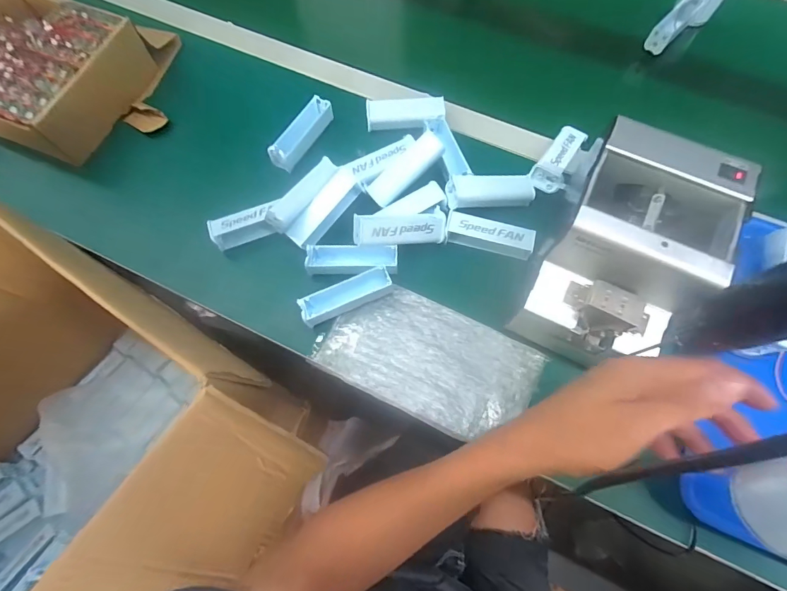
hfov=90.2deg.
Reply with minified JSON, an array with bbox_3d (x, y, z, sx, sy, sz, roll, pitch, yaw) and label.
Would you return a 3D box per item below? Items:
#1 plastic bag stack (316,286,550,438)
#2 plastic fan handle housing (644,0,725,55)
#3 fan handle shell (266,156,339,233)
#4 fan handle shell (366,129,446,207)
[{"bbox_3d":[0.040,0.068,0.424,0.220,0.009,0.118,25,73,9],"label":"plastic bag stack"},{"bbox_3d":[0.416,-0.400,0.563,0.055,0.058,0.154,44,91,14],"label":"plastic fan handle housing"},{"bbox_3d":[-0.103,-0.118,0.453,0.025,0.028,0.102,36,75,12],"label":"fan handle shell"},{"bbox_3d":[0.013,-0.149,0.463,0.103,0.015,0.034,-43,76,1],"label":"fan handle shell"}]

